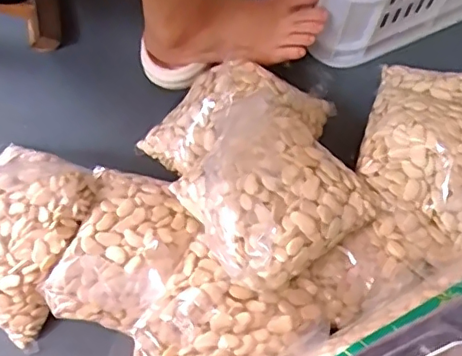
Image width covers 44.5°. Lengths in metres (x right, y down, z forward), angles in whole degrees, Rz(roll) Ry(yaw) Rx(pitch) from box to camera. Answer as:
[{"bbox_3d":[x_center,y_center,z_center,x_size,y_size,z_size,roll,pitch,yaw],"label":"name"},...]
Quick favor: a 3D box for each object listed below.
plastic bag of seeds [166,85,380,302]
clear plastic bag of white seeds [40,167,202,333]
[{"bbox_3d":[0.037,0.008,0.561,0.163,0.041,0.183,-42,76,-13],"label":"plastic bag of seeds"},{"bbox_3d":[-0.108,0.073,0.580,0.125,0.039,0.159,19,72,6],"label":"clear plastic bag of white seeds"}]

